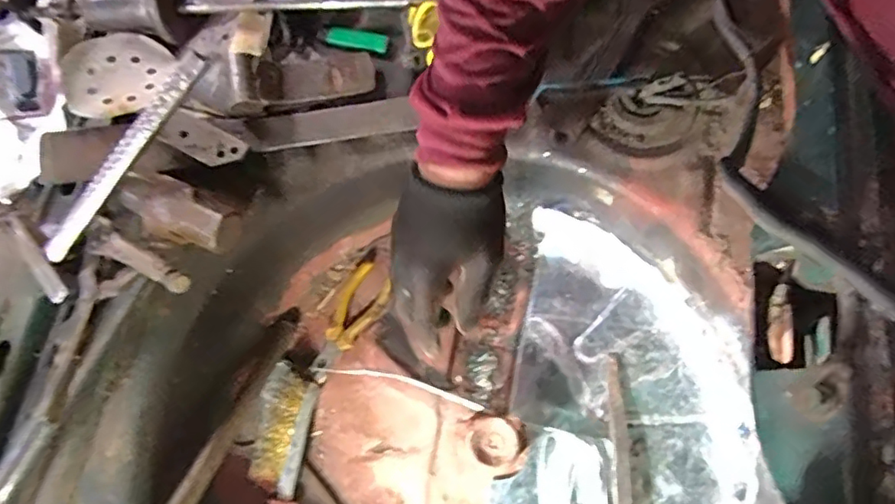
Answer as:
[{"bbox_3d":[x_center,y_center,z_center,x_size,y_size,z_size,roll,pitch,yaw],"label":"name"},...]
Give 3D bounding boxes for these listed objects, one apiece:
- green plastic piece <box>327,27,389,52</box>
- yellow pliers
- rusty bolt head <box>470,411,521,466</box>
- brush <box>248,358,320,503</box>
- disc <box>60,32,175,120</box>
[{"bbox_3d":[-0.104,-0.243,0.671,0.071,0.004,0.022,13,72,5],"label":"green plastic piece"},{"bbox_3d":[-0.117,0.077,0.703,0.055,0.024,0.159,29,74,10],"label":"yellow pliers"},{"bbox_3d":[0.047,0.200,0.623,0.048,0.050,0.057,-42,75,-12],"label":"rusty bolt head"},{"bbox_3d":[-0.193,0.244,0.650,0.060,0.033,0.233,6,71,3],"label":"brush"},{"bbox_3d":[-0.366,-0.194,0.645,0.108,0.012,0.101,3,68,-8],"label":"disc"}]

